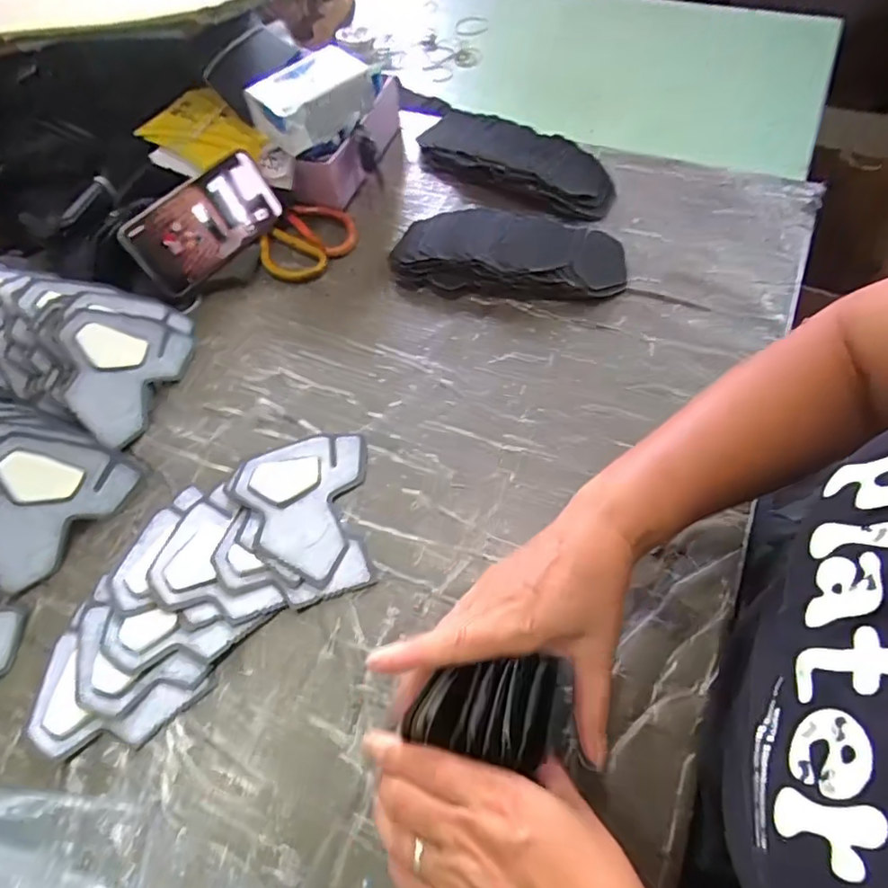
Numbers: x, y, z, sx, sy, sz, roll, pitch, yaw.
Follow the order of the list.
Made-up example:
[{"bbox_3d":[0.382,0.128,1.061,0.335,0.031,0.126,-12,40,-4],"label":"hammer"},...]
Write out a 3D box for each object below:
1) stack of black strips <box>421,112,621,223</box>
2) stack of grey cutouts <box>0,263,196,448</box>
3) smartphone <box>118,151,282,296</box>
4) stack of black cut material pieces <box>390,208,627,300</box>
[{"bbox_3d":[0.078,-0.318,0.637,0.231,0.032,0.094,29,66,20],"label":"stack of black strips"},{"bbox_3d":[-0.417,-0.105,0.541,0.326,0.071,0.133,13,61,10],"label":"stack of grey cutouts"},{"bbox_3d":[-0.238,-0.223,0.584,0.157,0.074,0.010,-45,40,-20],"label":"smartphone"},{"bbox_3d":[0.063,-0.187,0.567,0.225,0.038,0.090,9,60,9],"label":"stack of black cut material pieces"}]

